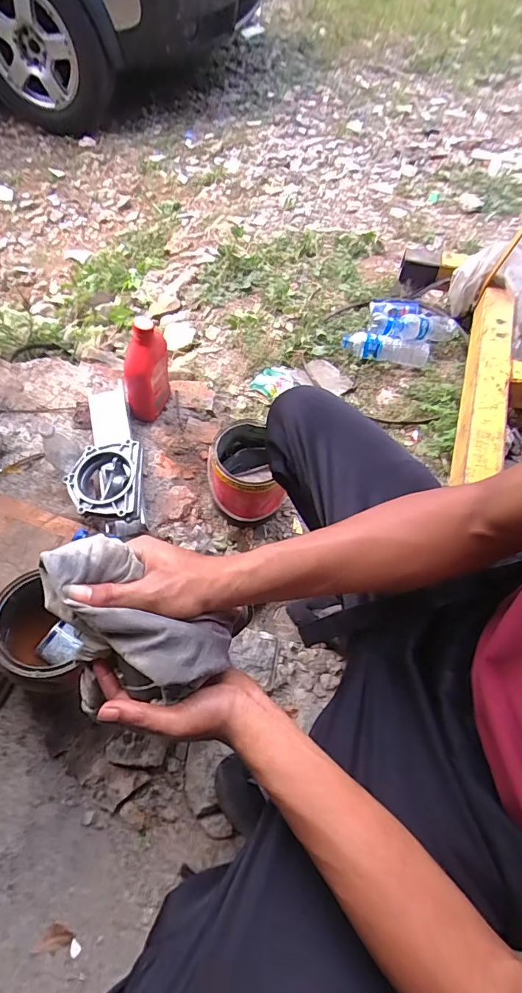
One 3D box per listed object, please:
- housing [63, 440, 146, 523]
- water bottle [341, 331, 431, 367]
[{"bbox_3d":[-0.309,-0.027,0.871,0.150,0.067,0.170,-3,62,-3],"label":"housing"},{"bbox_3d":[0.325,-0.386,1.142,0.224,0.056,0.064,18,63,8],"label":"water bottle"}]

